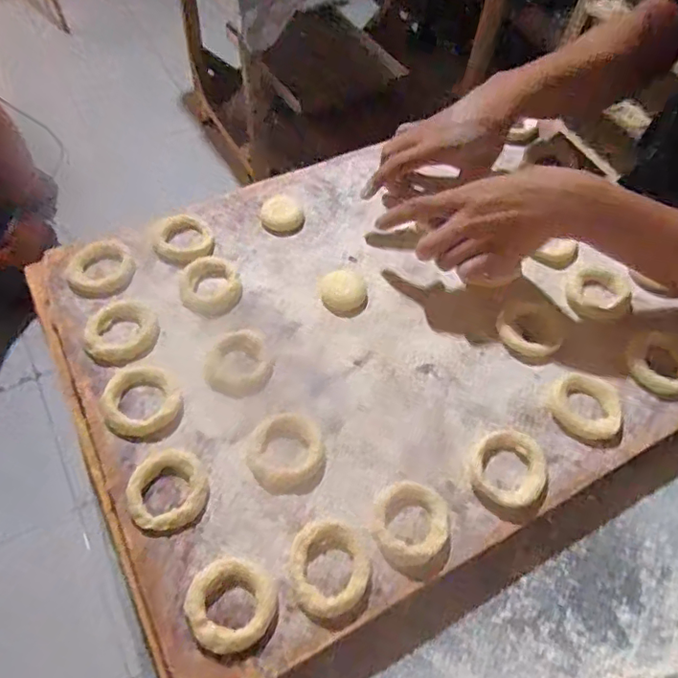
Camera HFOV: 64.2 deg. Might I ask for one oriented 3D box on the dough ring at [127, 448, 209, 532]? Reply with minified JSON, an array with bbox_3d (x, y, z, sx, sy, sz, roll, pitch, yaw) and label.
[{"bbox_3d":[-0.129,0.112,0.407,0.058,0.009,0.057,2,58,-3],"label":"dough ring"}]

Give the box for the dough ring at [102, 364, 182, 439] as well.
[{"bbox_3d":[-0.162,0.050,0.445,0.059,0.008,0.063,2,58,-3],"label":"dough ring"}]

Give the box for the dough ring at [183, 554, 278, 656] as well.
[{"bbox_3d":[-0.074,0.182,0.371,0.058,0.013,0.057,2,58,-3],"label":"dough ring"}]

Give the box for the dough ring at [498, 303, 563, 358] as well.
[{"bbox_3d":[0.177,-0.011,0.501,0.059,0.010,0.055,2,58,-3],"label":"dough ring"}]

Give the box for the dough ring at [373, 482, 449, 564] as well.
[{"bbox_3d":[0.055,0.137,0.407,0.055,0.017,0.057,2,58,-3],"label":"dough ring"}]

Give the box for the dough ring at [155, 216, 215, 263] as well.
[{"bbox_3d":[-0.153,-0.099,0.529,0.053,0.007,0.056,2,58,-3],"label":"dough ring"}]

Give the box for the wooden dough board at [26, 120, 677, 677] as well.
[{"bbox_3d":[0.049,-0.016,0.505,0.570,0.029,0.422,-24,63,-18],"label":"wooden dough board"}]

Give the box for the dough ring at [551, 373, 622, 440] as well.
[{"bbox_3d":[0.214,0.057,0.467,0.058,0.008,0.059,2,58,-3],"label":"dough ring"}]

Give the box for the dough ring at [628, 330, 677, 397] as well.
[{"bbox_3d":[0.294,0.021,0.490,0.057,0.023,0.058,-34,66,-22],"label":"dough ring"}]

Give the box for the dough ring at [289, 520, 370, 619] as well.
[{"bbox_3d":[-0.007,0.163,0.388,0.055,0.008,0.062,-20,62,-16],"label":"dough ring"}]

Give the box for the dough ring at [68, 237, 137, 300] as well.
[{"bbox_3d":[-0.223,-0.066,0.505,0.060,0.015,0.058,2,58,-3],"label":"dough ring"}]

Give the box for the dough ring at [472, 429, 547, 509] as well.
[{"bbox_3d":[0.136,0.105,0.434,0.056,0.013,0.062,27,60,12],"label":"dough ring"}]

